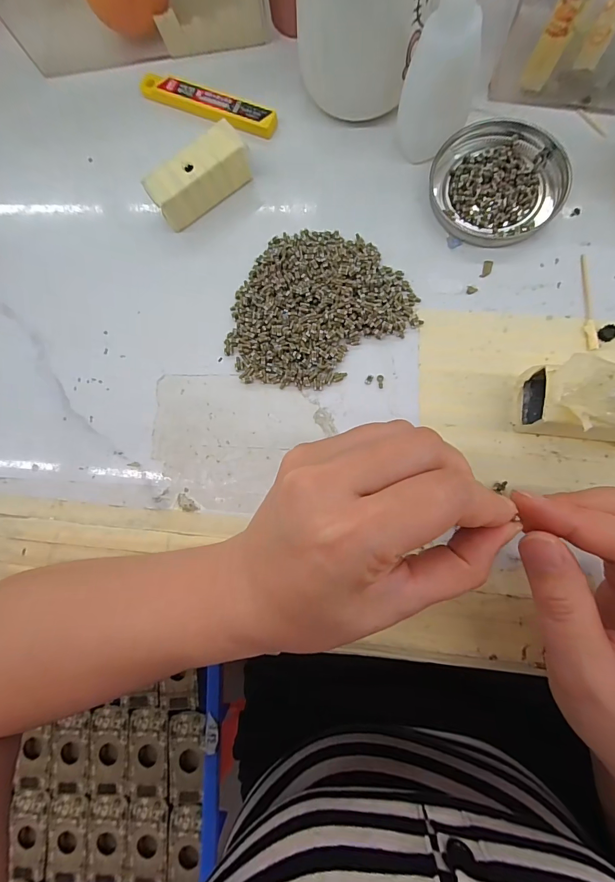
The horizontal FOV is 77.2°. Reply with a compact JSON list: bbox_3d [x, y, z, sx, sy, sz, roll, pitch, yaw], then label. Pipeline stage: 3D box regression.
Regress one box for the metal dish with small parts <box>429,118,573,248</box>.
[{"bbox_3d":[0.118,-0.160,0.237,0.079,0.008,0.077,-1,83,6],"label":"metal dish with small parts"}]

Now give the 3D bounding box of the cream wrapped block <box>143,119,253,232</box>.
[{"bbox_3d":[-0.069,-0.168,0.248,0.064,0.028,0.027,-36,81,1],"label":"cream wrapped block"}]

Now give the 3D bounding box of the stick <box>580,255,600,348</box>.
[{"bbox_3d":[0.164,-0.081,0.224,0.006,0.004,0.059,1,83,6],"label":"stick"}]

